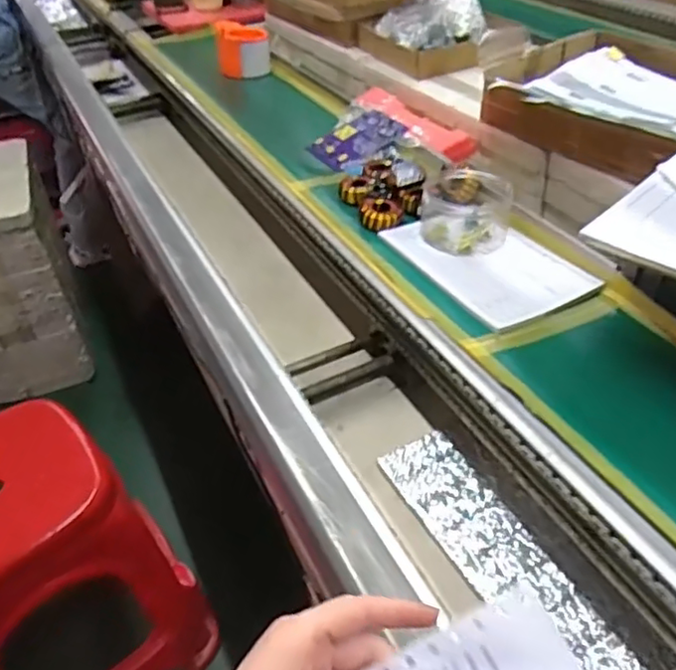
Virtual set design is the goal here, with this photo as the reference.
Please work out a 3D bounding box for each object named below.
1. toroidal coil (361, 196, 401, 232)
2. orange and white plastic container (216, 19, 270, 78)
[{"bbox_3d":[0.050,-0.144,0.743,0.046,0.019,0.049,-3,41,3],"label":"toroidal coil"},{"bbox_3d":[-0.181,-0.549,1.209,0.097,0.078,0.111,-9,41,-4],"label":"orange and white plastic container"}]

